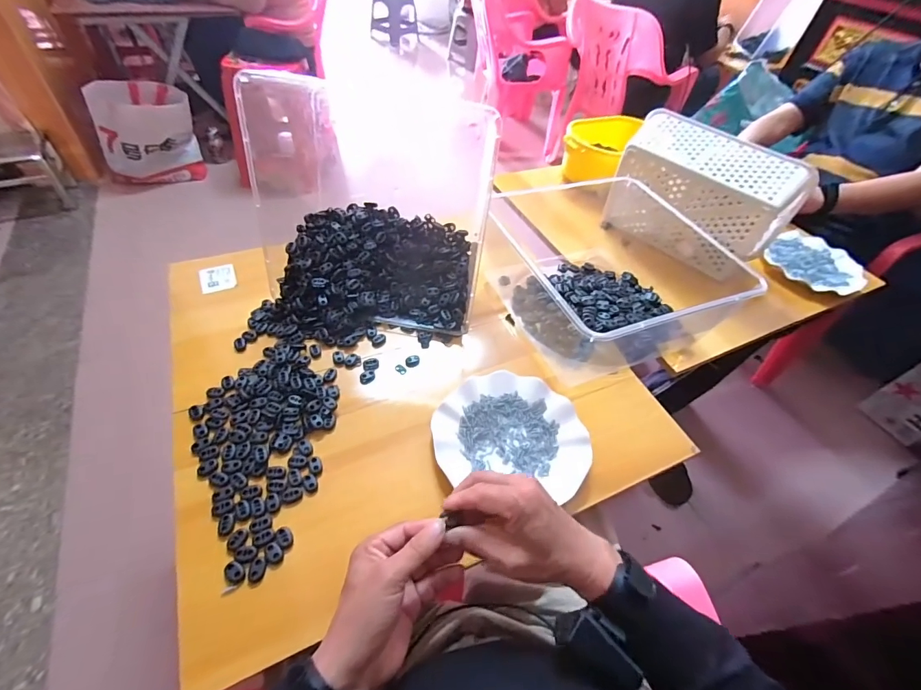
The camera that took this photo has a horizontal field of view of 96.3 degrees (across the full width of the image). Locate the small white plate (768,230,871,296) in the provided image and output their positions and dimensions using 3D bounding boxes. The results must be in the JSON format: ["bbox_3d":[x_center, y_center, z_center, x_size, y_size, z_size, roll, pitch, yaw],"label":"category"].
[{"bbox_3d":[0.695,-0.162,0.803,0.162,0.016,0.191,39,56,24],"label":"small white plate"}]

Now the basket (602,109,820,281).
[{"bbox_3d":[0.429,-0.263,0.752,0.281,0.195,0.120,35,55,21],"label":"basket"}]

